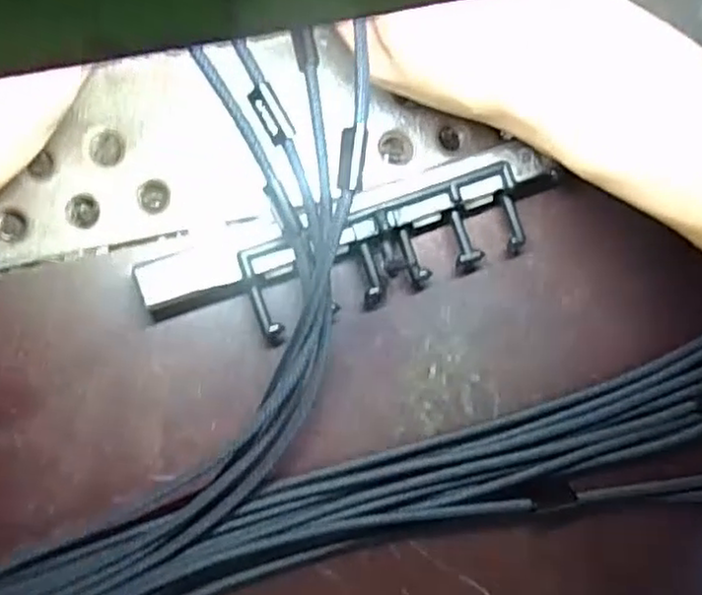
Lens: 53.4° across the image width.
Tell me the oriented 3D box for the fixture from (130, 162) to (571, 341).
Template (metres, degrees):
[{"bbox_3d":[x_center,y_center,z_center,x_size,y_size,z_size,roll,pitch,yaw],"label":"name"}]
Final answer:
[{"bbox_3d":[0.004,-0.016,0.262,0.158,0.023,0.038,-19,91,-9],"label":"fixture"}]

